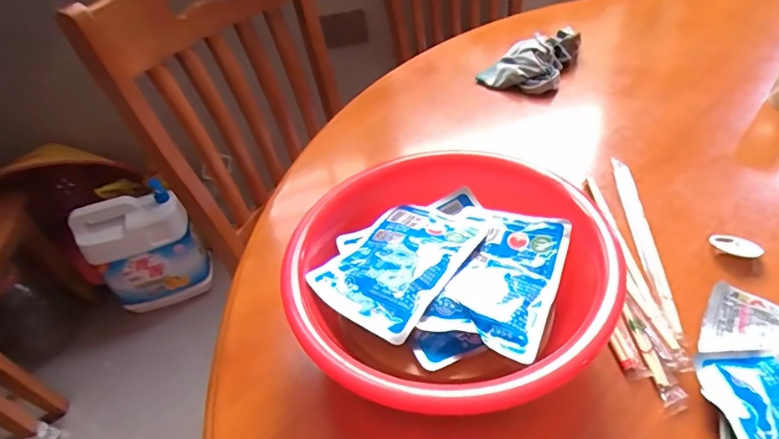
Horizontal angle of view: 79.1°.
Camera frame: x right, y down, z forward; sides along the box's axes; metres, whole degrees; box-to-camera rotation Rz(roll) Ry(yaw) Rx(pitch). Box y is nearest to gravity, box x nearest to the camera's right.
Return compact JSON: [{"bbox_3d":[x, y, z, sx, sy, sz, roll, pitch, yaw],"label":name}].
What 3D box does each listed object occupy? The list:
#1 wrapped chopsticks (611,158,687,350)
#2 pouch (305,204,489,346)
[{"bbox_3d":[0.222,0.014,0.414,0.017,0.007,0.216,2,43,9],"label":"wrapped chopsticks"},{"bbox_3d":[0.009,0.030,0.364,0.088,0.014,0.125,23,50,28],"label":"pouch"}]

